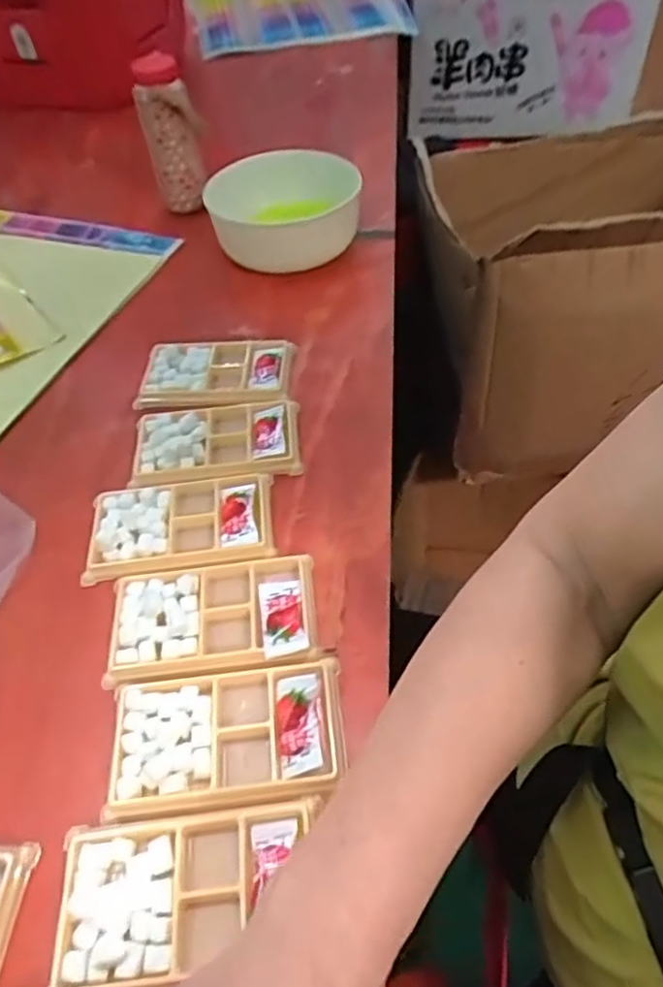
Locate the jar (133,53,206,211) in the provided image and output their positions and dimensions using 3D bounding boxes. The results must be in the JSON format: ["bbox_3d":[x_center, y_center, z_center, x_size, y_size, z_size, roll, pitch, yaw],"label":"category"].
[{"bbox_3d":[-0.187,-0.416,0.738,0.059,0.169,0.069,-14,51,-6],"label":"jar"}]

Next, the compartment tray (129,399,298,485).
[{"bbox_3d":[-0.097,-0.046,0.521,0.137,0.015,0.079,-6,51,-1],"label":"compartment tray"}]

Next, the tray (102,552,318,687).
[{"bbox_3d":[-0.078,0.080,0.420,0.134,0.013,0.075,-7,51,-2],"label":"tray"}]

